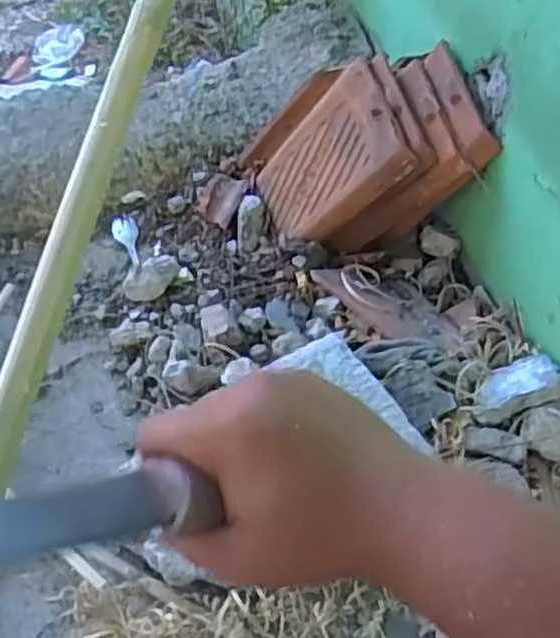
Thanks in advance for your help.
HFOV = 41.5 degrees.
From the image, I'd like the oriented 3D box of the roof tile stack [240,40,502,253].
[{"bbox_3d":[0.119,-0.230,1.046,0.160,0.361,0.232,-1,67,-44],"label":"roof tile stack"}]

